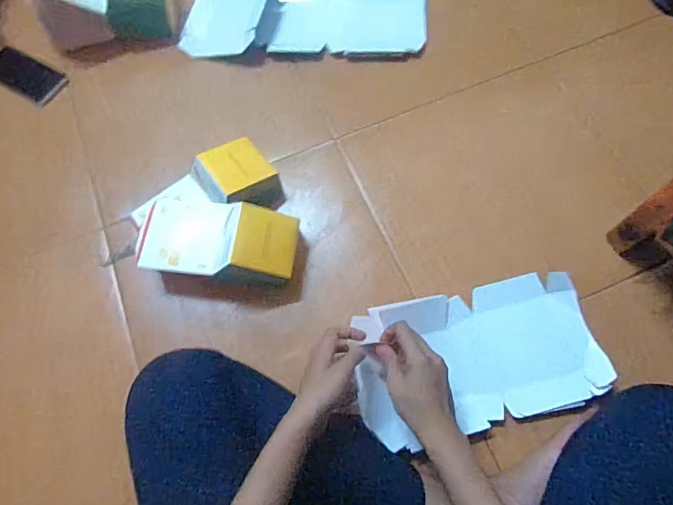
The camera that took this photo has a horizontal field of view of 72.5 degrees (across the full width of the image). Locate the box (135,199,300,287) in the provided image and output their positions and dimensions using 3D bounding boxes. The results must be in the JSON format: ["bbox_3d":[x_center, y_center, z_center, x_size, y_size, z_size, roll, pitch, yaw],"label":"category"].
[{"bbox_3d":[-0.172,-0.016,0.661,0.229,0.097,0.114,4,69,5],"label":"box"}]

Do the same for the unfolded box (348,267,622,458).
[{"bbox_3d":[0.184,0.135,0.607,0.315,0.037,0.176,-12,70,-2],"label":"unfolded box"}]

